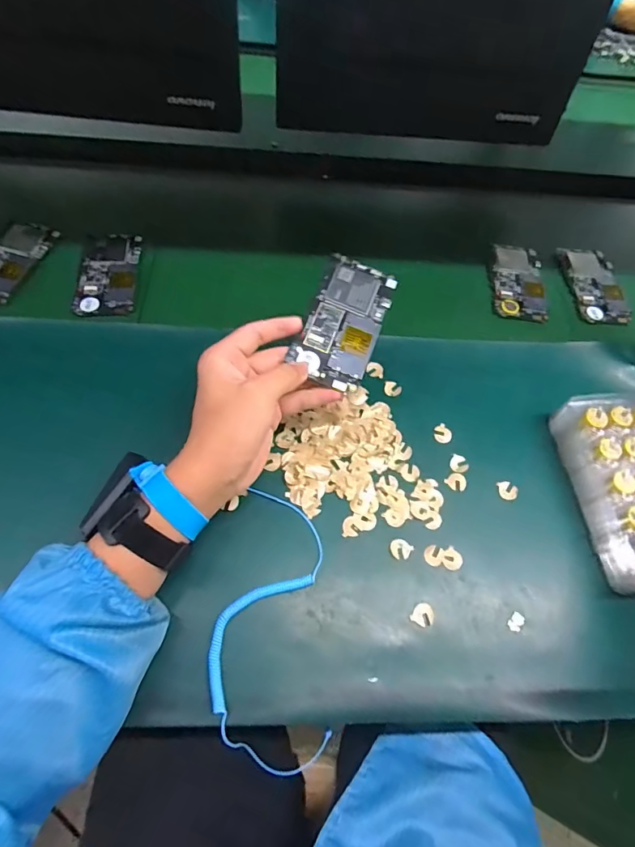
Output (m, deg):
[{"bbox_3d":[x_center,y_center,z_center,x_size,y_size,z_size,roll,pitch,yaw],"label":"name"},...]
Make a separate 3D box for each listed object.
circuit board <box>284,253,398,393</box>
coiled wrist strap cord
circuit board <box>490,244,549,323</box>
[{"bbox_3d":[0.024,-0.090,0.403,0.065,0.006,0.121,23,73,1],"label":"circuit board"},{"bbox_3d":[-0.038,0.153,0.361,0.088,0.017,0.206,-1,59,-4],"label":"coiled wrist strap cord"},{"bbox_3d":[0.250,-0.180,0.567,0.065,0.010,0.122,9,59,1],"label":"circuit board"}]

